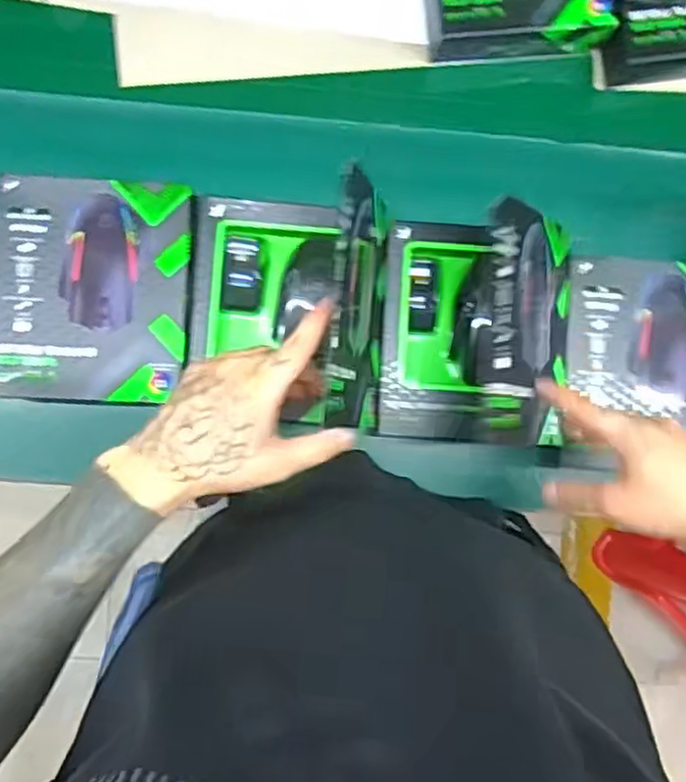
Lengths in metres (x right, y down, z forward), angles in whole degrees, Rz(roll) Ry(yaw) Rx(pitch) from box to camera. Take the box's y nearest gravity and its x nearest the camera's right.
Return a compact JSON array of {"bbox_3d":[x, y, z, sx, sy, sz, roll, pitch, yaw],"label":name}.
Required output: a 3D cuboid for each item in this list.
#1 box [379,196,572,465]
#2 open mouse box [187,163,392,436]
[{"bbox_3d":[0.113,-0.048,0.556,0.155,0.147,0.177,3,89,-3],"label":"box"},{"bbox_3d":[-0.045,-0.071,0.535,0.154,0.163,0.177,5,89,-3],"label":"open mouse box"}]

